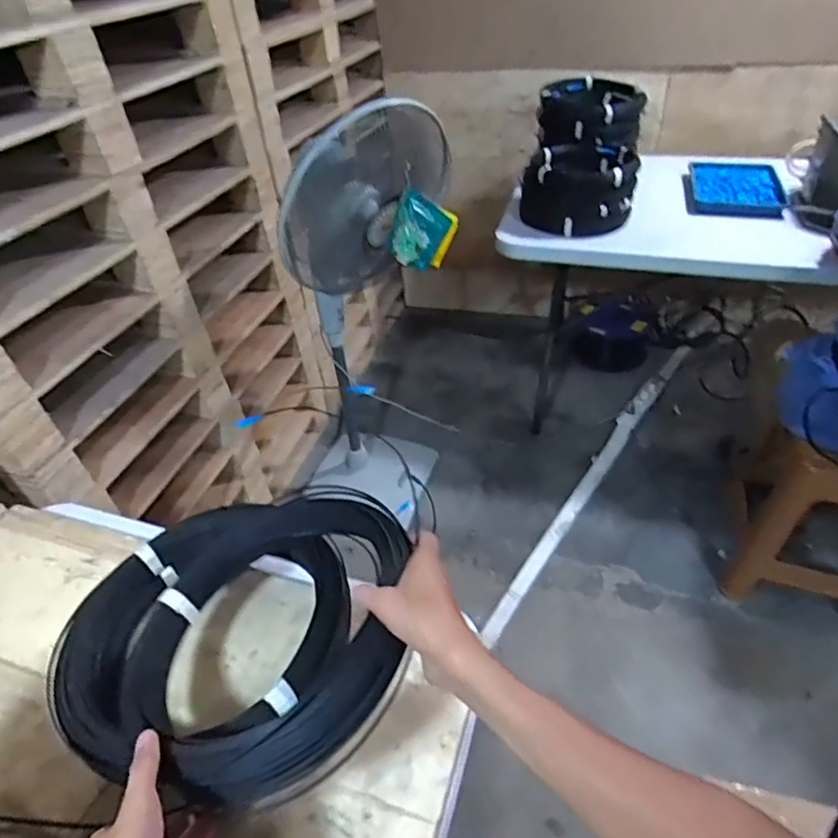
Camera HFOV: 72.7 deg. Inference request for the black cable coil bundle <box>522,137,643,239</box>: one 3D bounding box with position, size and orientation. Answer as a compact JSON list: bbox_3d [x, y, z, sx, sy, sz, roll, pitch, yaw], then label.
[{"bbox_3d":[0.439,-0.656,1.595,0.299,0.142,0.387,5,43,12],"label":"black cable coil bundle"}]

